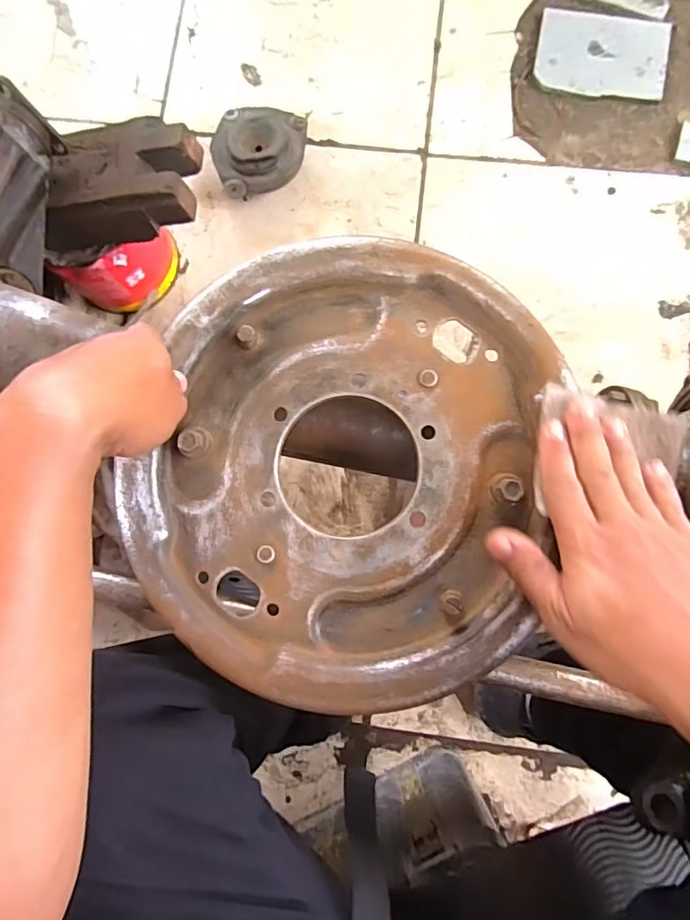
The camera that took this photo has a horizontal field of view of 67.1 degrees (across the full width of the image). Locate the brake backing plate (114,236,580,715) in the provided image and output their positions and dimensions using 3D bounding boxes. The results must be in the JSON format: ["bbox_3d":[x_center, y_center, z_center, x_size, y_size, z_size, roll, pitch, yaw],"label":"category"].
[{"bbox_3d":[-0.002,0.003,0.338,0.257,0.028,0.285,17,83,4],"label":"brake backing plate"}]

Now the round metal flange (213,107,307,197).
[{"bbox_3d":[-0.121,-0.452,0.749,0.136,0.058,0.126,0,82,2],"label":"round metal flange"}]

